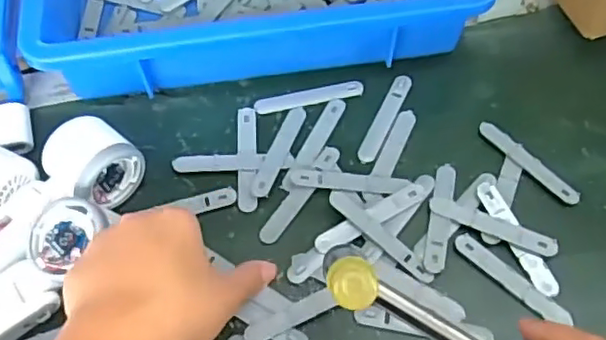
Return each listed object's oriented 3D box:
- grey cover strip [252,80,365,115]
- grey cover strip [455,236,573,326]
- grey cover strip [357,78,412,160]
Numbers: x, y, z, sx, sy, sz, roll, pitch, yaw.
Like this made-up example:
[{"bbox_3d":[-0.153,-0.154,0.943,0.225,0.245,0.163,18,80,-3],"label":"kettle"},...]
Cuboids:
[{"bbox_3d":[0.005,-0.063,0.535,0.092,0.006,0.019,-10,59,-5],"label":"grey cover strip"},{"bbox_3d":[0.149,0.078,0.445,0.091,0.006,0.016,38,66,21],"label":"grey cover strip"},{"bbox_3d":[0.069,-0.044,0.524,0.016,0.005,0.092,22,61,14],"label":"grey cover strip"}]

